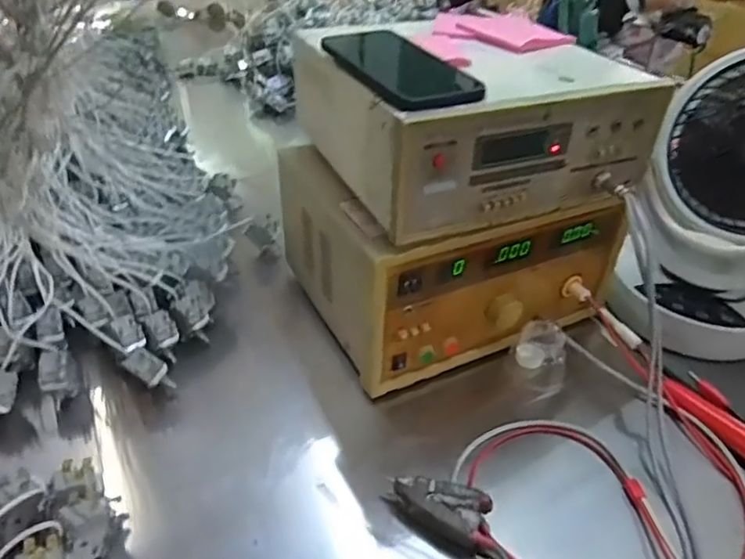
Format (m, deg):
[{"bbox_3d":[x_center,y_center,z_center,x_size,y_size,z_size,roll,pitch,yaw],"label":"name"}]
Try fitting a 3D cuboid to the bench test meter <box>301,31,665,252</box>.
[{"bbox_3d":[0.092,-0.172,0.564,0.278,0.107,0.248,-13,41,-18],"label":"bench test meter"}]

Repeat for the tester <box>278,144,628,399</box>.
[{"bbox_3d":[0.088,-0.050,0.651,0.326,0.171,0.241,-14,42,-19],"label":"tester"}]

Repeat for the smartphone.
[{"bbox_3d":[0.021,-0.182,0.483,0.078,0.013,0.159,-18,43,-23],"label":"smartphone"}]

